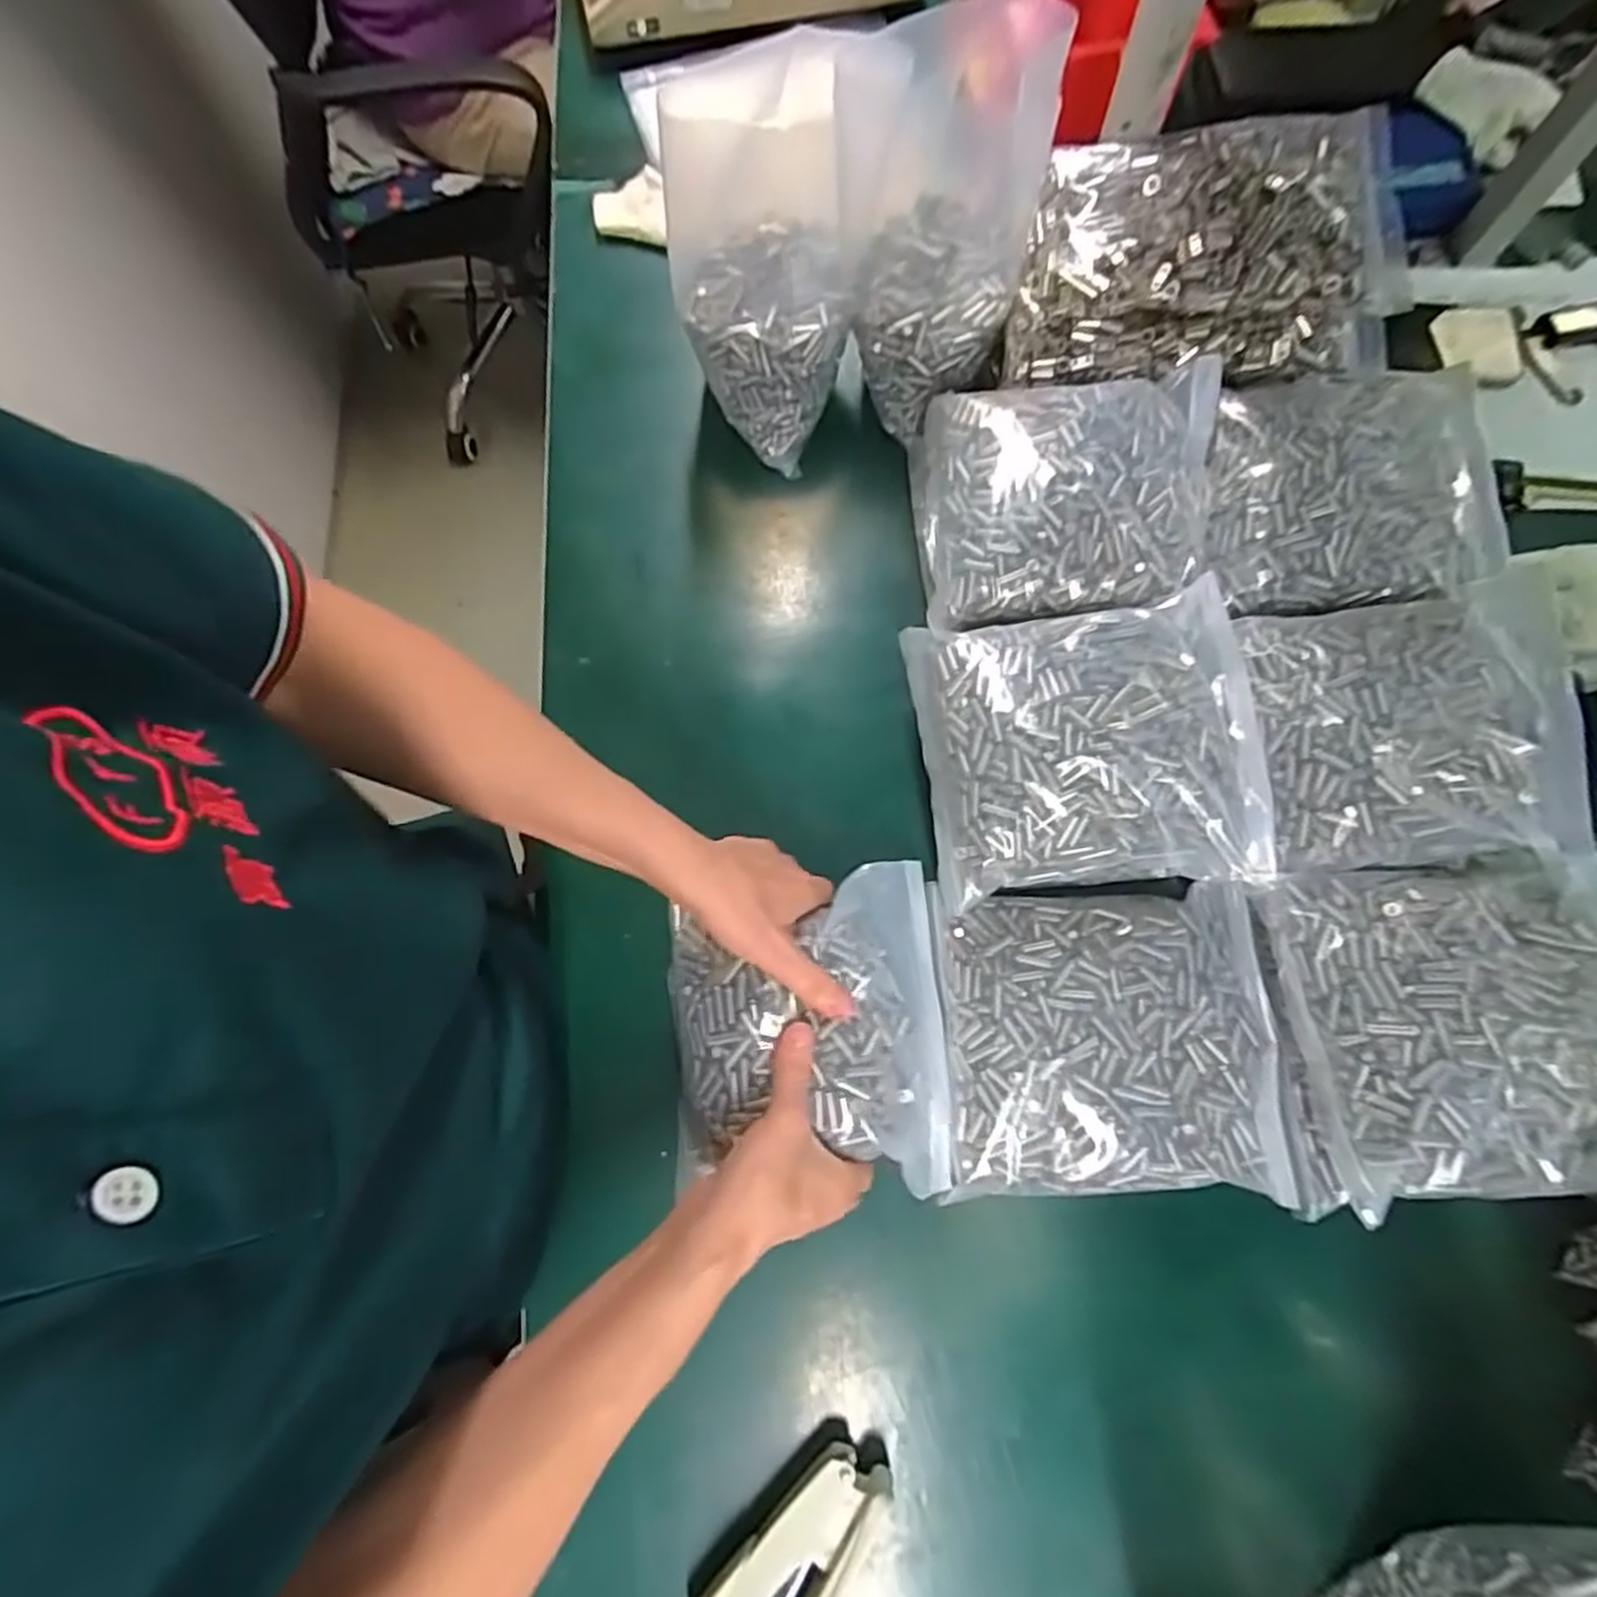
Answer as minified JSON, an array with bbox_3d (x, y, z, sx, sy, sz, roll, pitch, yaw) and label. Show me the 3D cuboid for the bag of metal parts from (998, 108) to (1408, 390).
[{"bbox_3d":[0.272,-0.367,0.512,0.256,0.069,0.153,0,74,2],"label":"bag of metal parts"}]

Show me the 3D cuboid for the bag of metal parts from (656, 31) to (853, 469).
[{"bbox_3d":[-0.025,-0.361,0.538,0.124,0.208,0.149,-4,74,1],"label":"bag of metal parts"}]

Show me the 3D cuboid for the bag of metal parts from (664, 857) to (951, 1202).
[{"bbox_3d":[0.006,0.129,0.443,0.158,0.058,0.179,-4,74,1],"label":"bag of metal parts"}]

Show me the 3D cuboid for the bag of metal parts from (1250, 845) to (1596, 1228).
[{"bbox_3d":[0.377,0.125,0.417,0.195,0.058,0.182,-6,74,0],"label":"bag of metal parts"}]

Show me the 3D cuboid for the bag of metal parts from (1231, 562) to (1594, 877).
[{"bbox_3d":[0.363,-0.047,0.444,0.179,0.031,0.162,-4,74,1],"label":"bag of metal parts"}]

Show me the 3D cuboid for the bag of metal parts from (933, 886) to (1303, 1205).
[{"bbox_3d":[0.186,0.143,0.461,0.201,0.033,0.177,-1,74,2],"label":"bag of metal parts"}]

